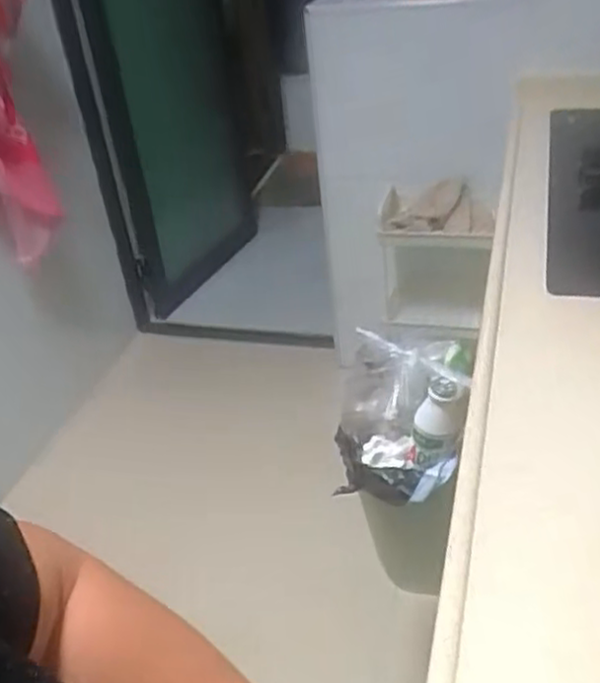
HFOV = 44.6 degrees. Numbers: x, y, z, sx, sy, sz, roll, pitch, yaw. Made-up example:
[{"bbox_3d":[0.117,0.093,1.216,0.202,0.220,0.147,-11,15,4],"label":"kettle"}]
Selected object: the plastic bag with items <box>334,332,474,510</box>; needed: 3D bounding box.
[{"bbox_3d":[0.132,0.093,0.950,0.159,0.144,0.192,4,35,14],"label":"plastic bag with items"}]

